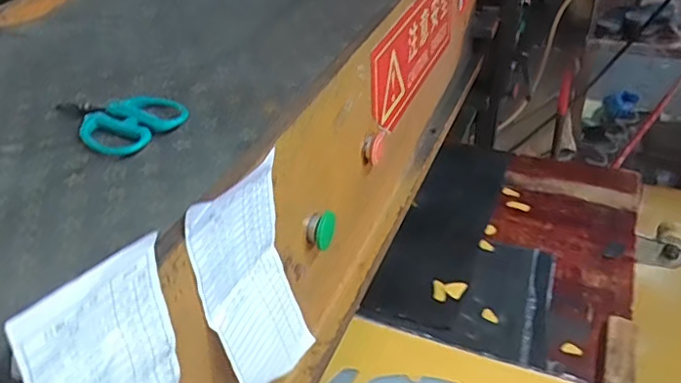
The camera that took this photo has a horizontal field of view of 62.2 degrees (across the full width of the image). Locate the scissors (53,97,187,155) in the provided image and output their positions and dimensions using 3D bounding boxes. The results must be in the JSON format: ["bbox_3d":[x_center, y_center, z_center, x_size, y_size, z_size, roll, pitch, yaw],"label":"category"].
[{"bbox_3d":[-0.200,-0.074,0.512,0.085,0.013,0.141,-30,43,-28],"label":"scissors"}]

